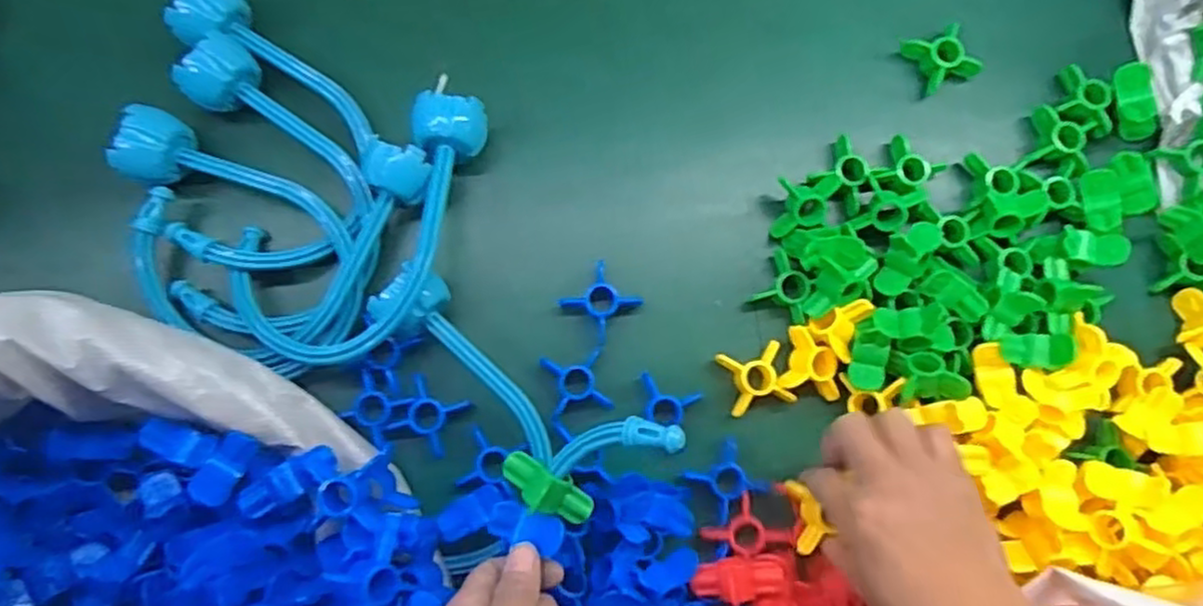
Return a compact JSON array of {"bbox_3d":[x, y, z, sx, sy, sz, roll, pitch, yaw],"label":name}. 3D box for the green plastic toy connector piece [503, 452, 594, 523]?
[{"bbox_3d":[-0.031,0.106,0.412,0.056,0.022,0.023,25,81,2],"label":"green plastic toy connector piece"}]

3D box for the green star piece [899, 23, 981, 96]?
[{"bbox_3d":[0.246,-0.178,0.529,0.039,0.023,0.043,-21,82,-5],"label":"green star piece"}]

